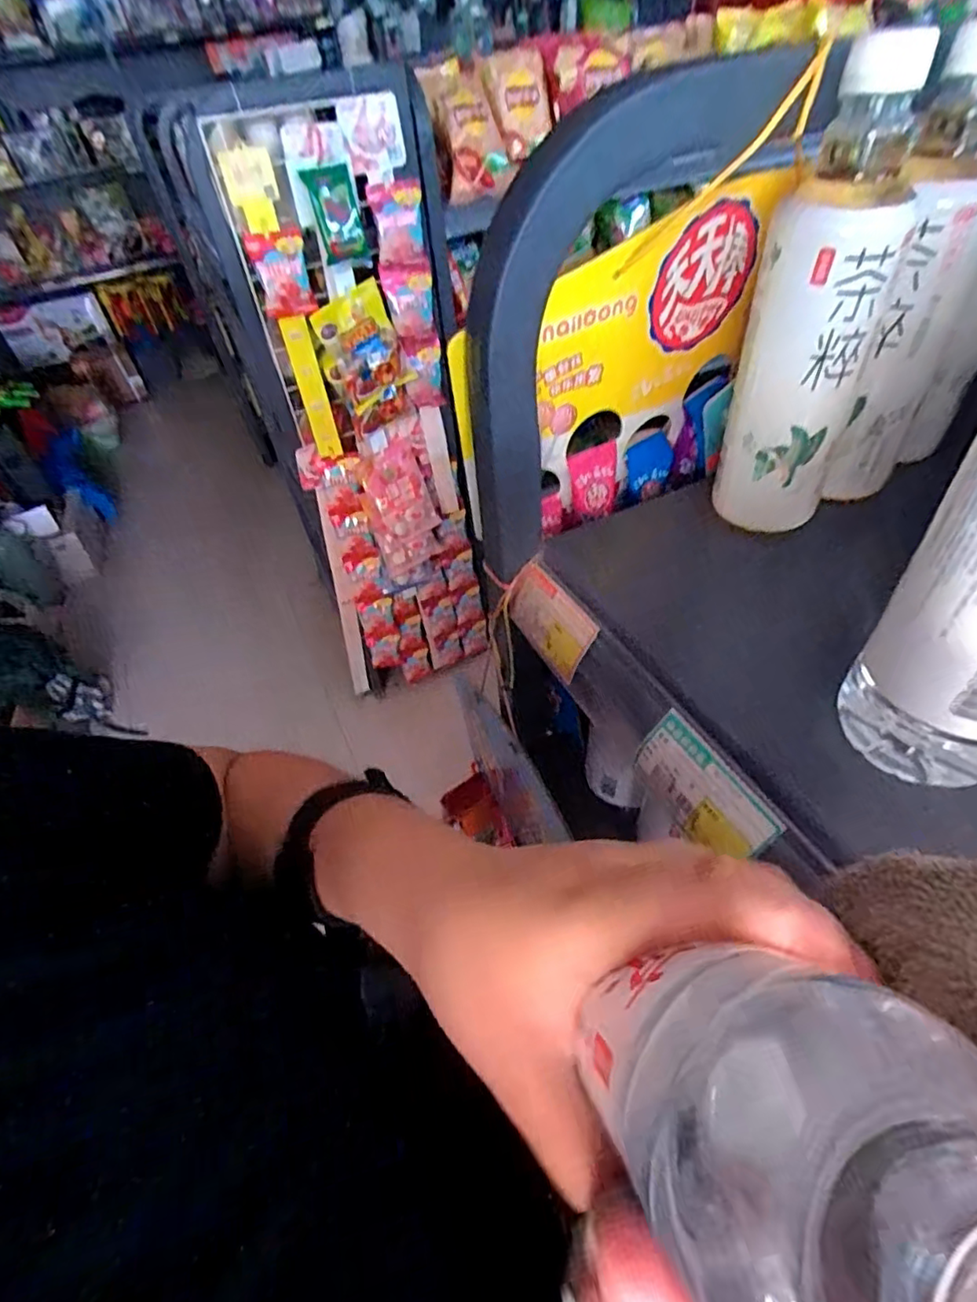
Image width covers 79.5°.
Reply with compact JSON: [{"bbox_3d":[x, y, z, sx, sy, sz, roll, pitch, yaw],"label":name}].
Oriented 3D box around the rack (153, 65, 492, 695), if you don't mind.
[{"bbox_3d":[-0.267,-0.467,1.436,0.459,1.278,0.330,-15,48,-6],"label":"rack"}]

